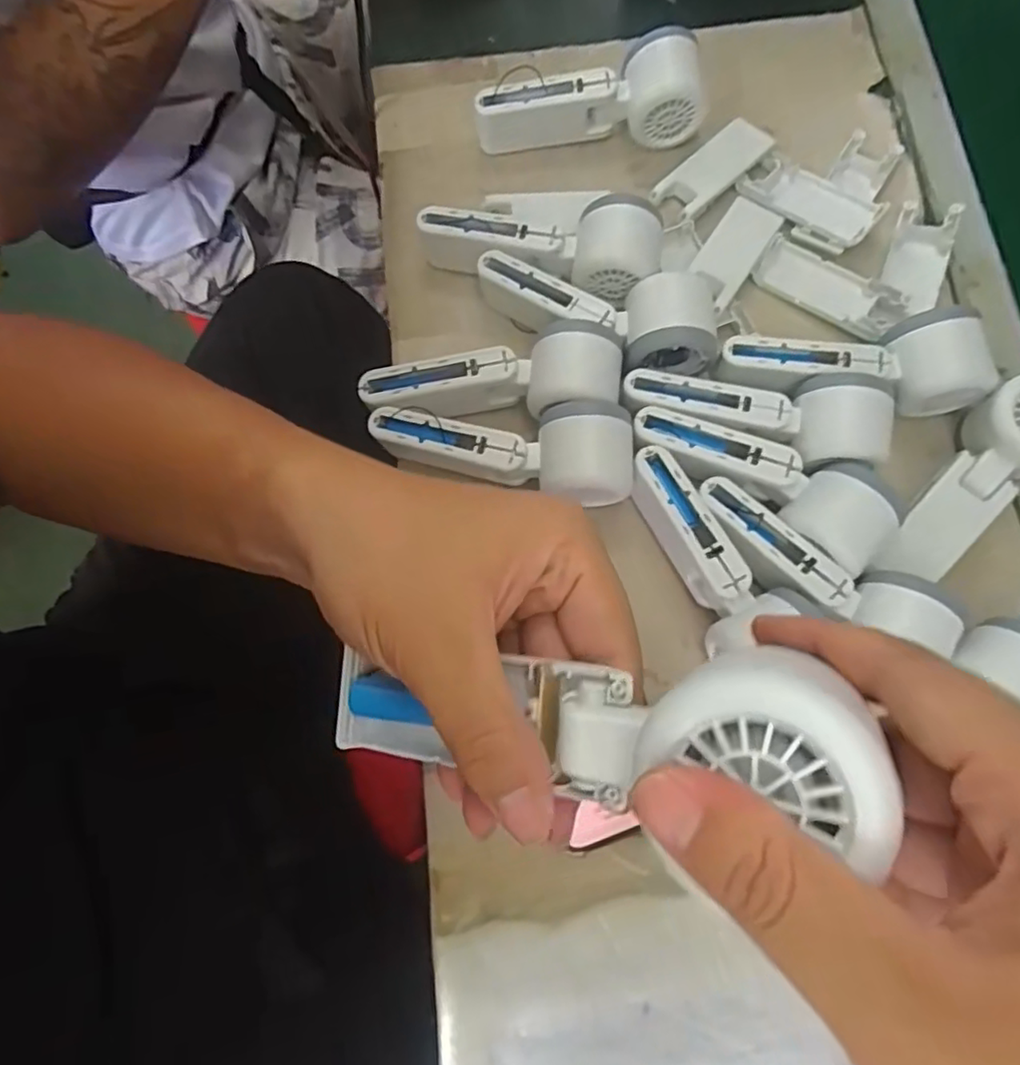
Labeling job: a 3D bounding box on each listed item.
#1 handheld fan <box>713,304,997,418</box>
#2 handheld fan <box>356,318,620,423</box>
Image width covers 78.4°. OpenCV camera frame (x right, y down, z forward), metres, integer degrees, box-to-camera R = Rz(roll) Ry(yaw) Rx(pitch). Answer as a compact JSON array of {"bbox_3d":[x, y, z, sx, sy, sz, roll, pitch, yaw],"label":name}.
[{"bbox_3d":[0.220,-0.105,0.408,0.161,0.050,0.056,-4,76,0],"label":"handheld fan"},{"bbox_3d":[-0.012,-0.095,0.403,0.165,0.050,0.054,-8,76,-1],"label":"handheld fan"}]

